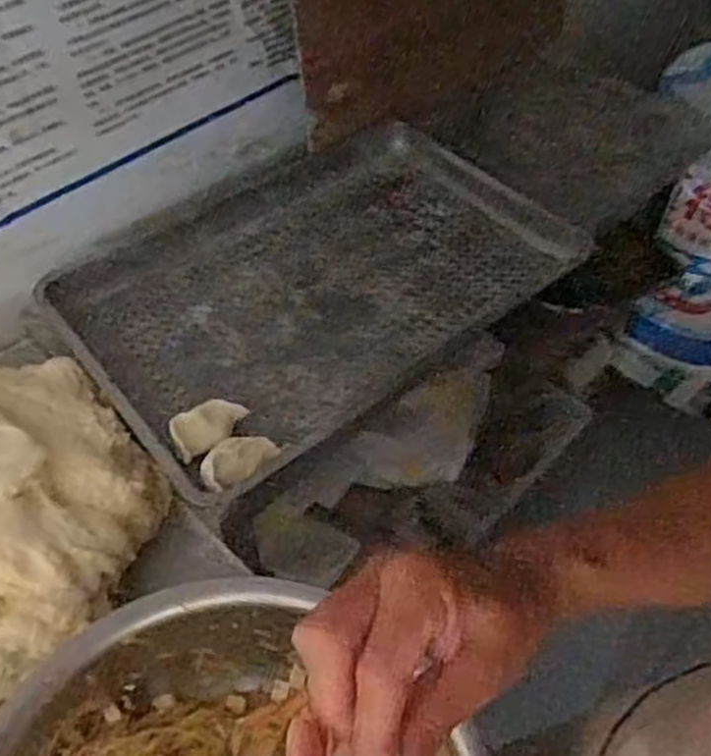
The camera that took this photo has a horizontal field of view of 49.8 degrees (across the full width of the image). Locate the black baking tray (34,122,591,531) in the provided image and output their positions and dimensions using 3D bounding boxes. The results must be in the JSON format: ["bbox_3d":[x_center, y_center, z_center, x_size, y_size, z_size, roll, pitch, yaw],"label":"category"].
[{"bbox_3d":[-0.031,-0.146,1.010,0.671,0.062,0.400,-34,62,-27],"label":"black baking tray"}]

